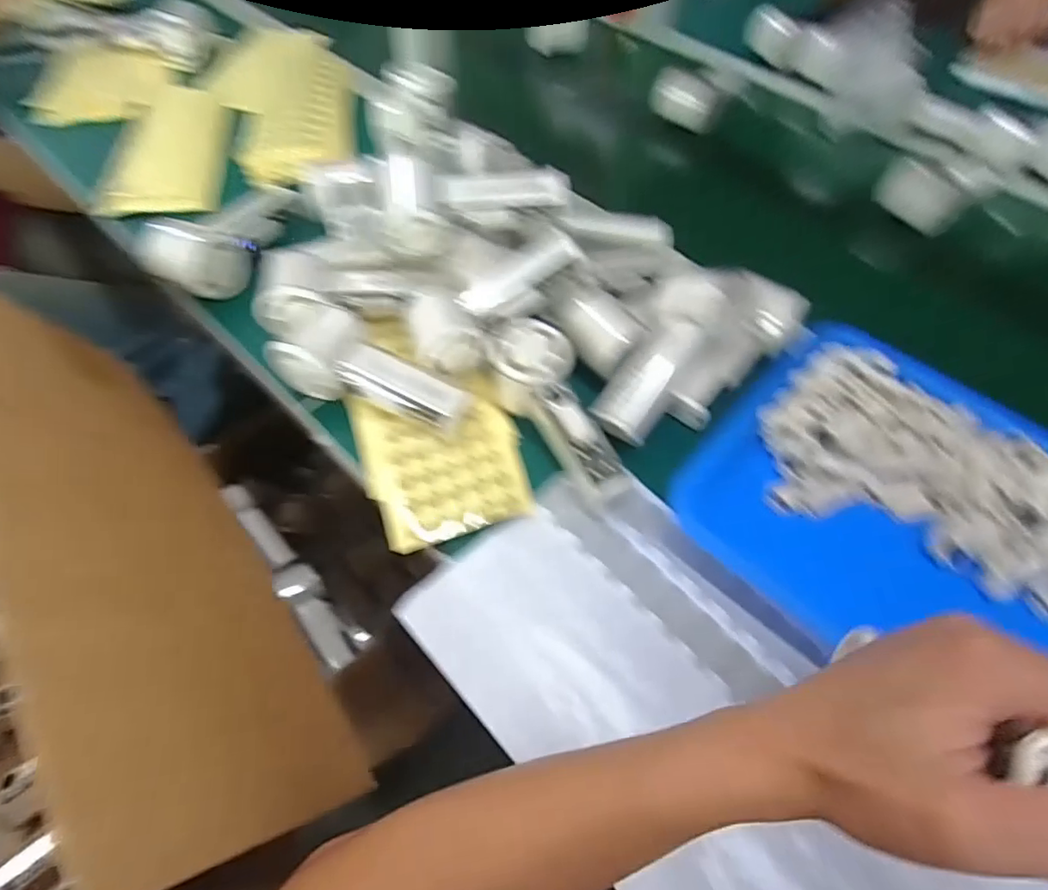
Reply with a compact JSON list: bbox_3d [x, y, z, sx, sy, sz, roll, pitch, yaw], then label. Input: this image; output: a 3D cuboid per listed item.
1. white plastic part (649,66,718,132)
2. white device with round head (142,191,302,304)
[{"bbox_3d":[0.197,-0.423,0.694,0.082,0.042,0.048,23,58,10],"label":"white plastic part"},{"bbox_3d":[-0.275,-0.197,0.539,0.075,0.062,0.147,21,58,9],"label":"white device with round head"}]

